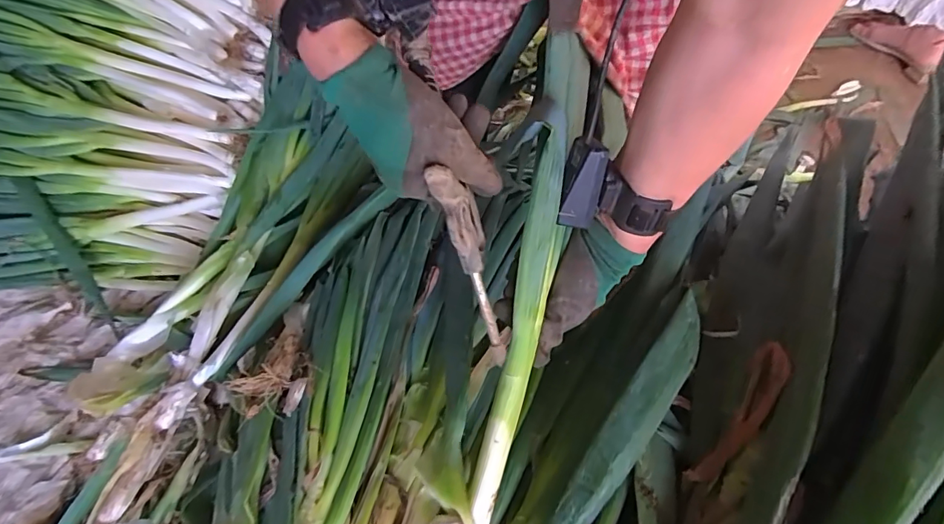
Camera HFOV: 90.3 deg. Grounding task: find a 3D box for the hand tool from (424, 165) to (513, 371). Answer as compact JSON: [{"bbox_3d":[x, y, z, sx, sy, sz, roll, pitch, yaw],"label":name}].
[{"bbox_3d":[0.003,0.004,0.364,0.031,0.164,0.032,-22,23,-10],"label":"hand tool"}]

